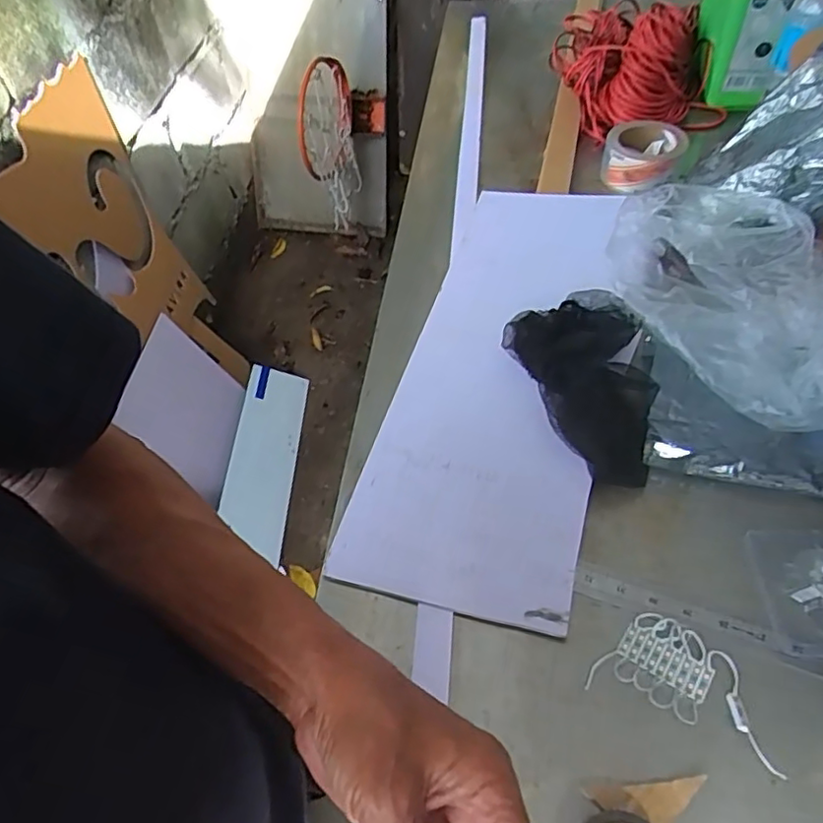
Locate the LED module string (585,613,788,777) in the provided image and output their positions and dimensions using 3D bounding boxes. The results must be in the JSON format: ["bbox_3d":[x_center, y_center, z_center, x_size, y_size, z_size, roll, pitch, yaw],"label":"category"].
[{"bbox_3d":[0.193,0.189,0.434,0.119,0.010,0.073,18,56,17],"label":"LED module string"}]

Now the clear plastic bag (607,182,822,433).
[{"bbox_3d":[0.328,-0.120,0.595,0.224,0.111,0.275,-33,57,-20],"label":"clear plastic bag"}]

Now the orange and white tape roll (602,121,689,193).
[{"bbox_3d":[0.308,-0.338,0.816,0.100,0.049,0.107,10,54,11],"label":"orange and white tape roll"}]

